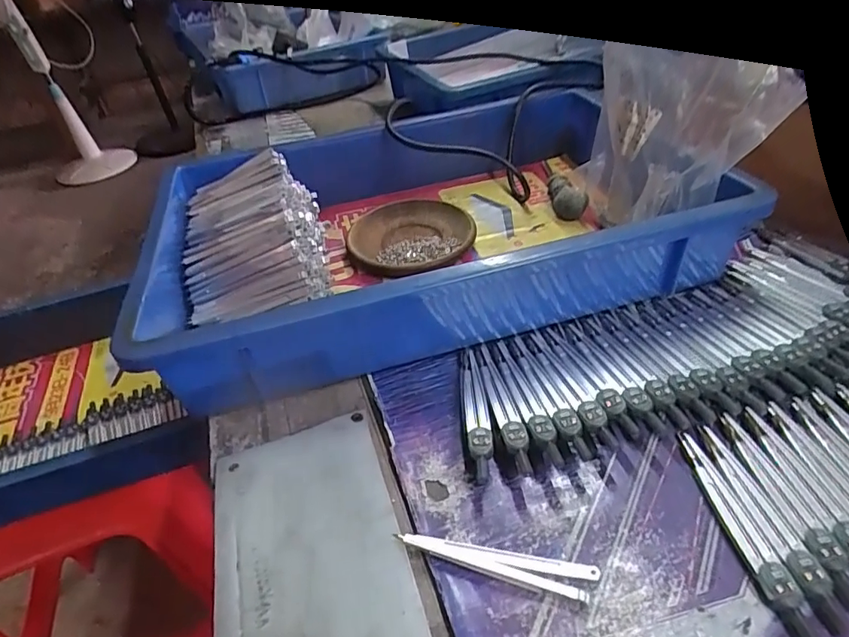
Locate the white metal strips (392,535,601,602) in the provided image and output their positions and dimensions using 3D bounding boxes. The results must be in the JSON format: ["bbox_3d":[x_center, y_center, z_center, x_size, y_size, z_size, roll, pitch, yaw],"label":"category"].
[{"bbox_3d":[0.035,0.118,0.254,0.095,0.009,0.016,8,43,17],"label":"white metal strips"}]

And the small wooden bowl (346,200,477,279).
[{"bbox_3d":[-0.012,-0.073,0.470,0.111,0.019,0.107,-4,41,4],"label":"small wooden bowl"}]

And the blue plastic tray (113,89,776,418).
[{"bbox_3d":[-0.005,-0.095,0.453,0.434,0.073,0.304,-15,42,-8],"label":"blue plastic tray"}]

